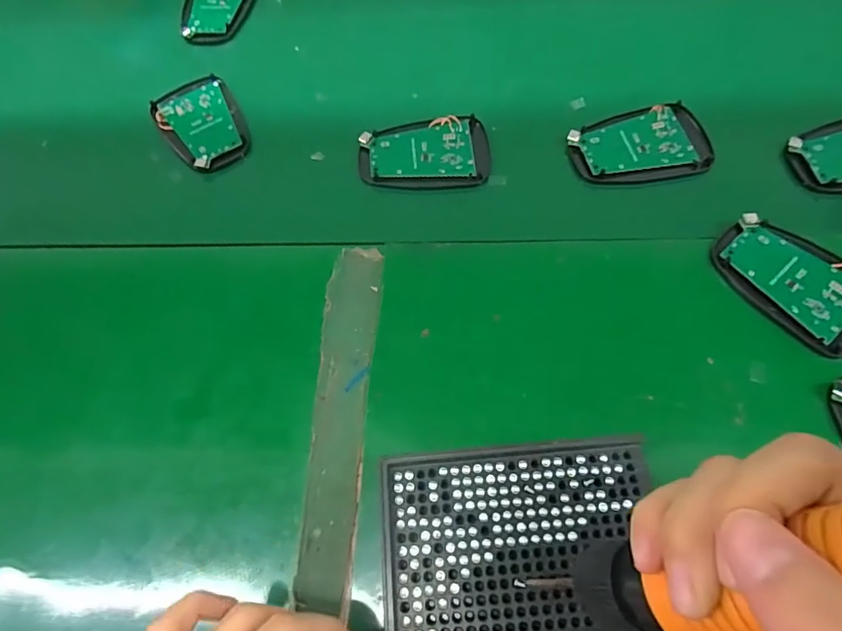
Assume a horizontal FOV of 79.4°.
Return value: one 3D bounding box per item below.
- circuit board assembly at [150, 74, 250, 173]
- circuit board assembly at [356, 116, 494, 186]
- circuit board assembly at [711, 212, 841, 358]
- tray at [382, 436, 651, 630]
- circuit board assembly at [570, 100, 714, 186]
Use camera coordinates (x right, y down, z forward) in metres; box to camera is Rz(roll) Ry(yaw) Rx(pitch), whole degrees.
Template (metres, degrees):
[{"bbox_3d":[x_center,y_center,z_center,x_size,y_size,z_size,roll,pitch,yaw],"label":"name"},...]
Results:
[{"bbox_3d":[-0.177,-0.156,0.411,0.064,0.008,0.093,-33,66,-12],"label":"circuit board assembly"},{"bbox_3d":[0.003,-0.124,0.382,0.096,0.007,0.061,1,64,4],"label":"circuit board assembly"},{"bbox_3d":[0.230,-0.021,0.312,0.065,0.006,0.097,-38,67,-14],"label":"circuit board assembly"},{"bbox_3d":[0.049,0.113,0.253,0.131,0.025,0.091,-5,63,1],"label":"tray"},{"bbox_3d":[0.159,-0.125,0.371,0.097,0.008,0.061,-10,63,-2],"label":"circuit board assembly"}]

